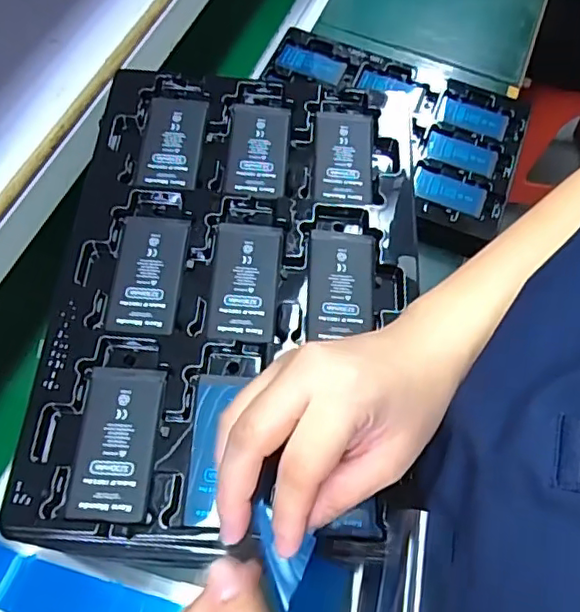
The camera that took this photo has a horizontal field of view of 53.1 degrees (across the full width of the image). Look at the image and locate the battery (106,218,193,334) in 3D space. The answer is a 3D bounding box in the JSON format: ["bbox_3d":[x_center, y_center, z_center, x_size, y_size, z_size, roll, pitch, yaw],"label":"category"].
[{"bbox_3d":[-0.091,-0.023,0.373,0.044,0.006,0.083,5,63,0],"label":"battery"}]

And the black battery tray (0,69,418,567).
[{"bbox_3d":[-0.035,-0.019,0.376,0.220,0.017,0.330,2,63,-2],"label":"black battery tray"}]

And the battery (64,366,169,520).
[{"bbox_3d":[-0.098,0.076,0.328,0.043,0.004,0.084,4,63,-1],"label":"battery"}]

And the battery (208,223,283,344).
[{"bbox_3d":[-0.029,-0.016,0.377,0.043,0.004,0.084,4,63,-1],"label":"battery"}]

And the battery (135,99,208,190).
[{"bbox_3d":[-0.086,-0.120,0.424,0.045,0.007,0.085,4,63,-1],"label":"battery"}]

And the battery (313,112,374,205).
[{"bbox_3d":[0.040,-0.110,0.429,0.043,0.005,0.083,4,63,-1],"label":"battery"}]

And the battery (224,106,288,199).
[{"bbox_3d":[-0.024,-0.115,0.427,0.044,0.005,0.085,2,63,-2],"label":"battery"}]

